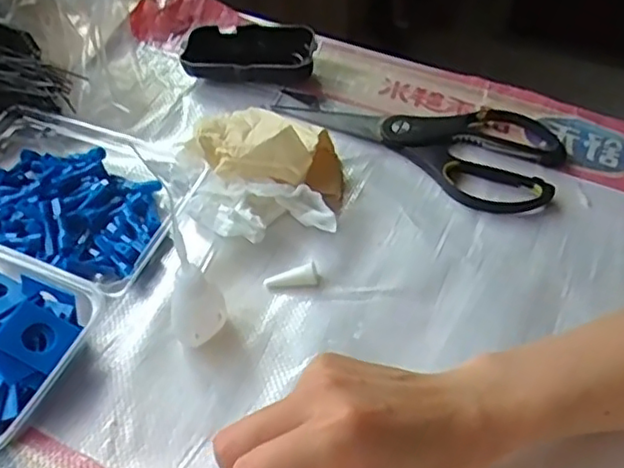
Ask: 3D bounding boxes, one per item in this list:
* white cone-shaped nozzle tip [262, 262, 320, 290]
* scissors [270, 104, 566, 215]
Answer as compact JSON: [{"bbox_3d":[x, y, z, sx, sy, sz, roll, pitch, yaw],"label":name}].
[{"bbox_3d":[-0.014,0.029,0.414,0.036,0.011,0.011,-13,52,7],"label":"white cone-shaped nozzle tip"},{"bbox_3d":[0.087,-0.083,0.495,0.209,0.010,0.096,29,58,22],"label":"scissors"}]

